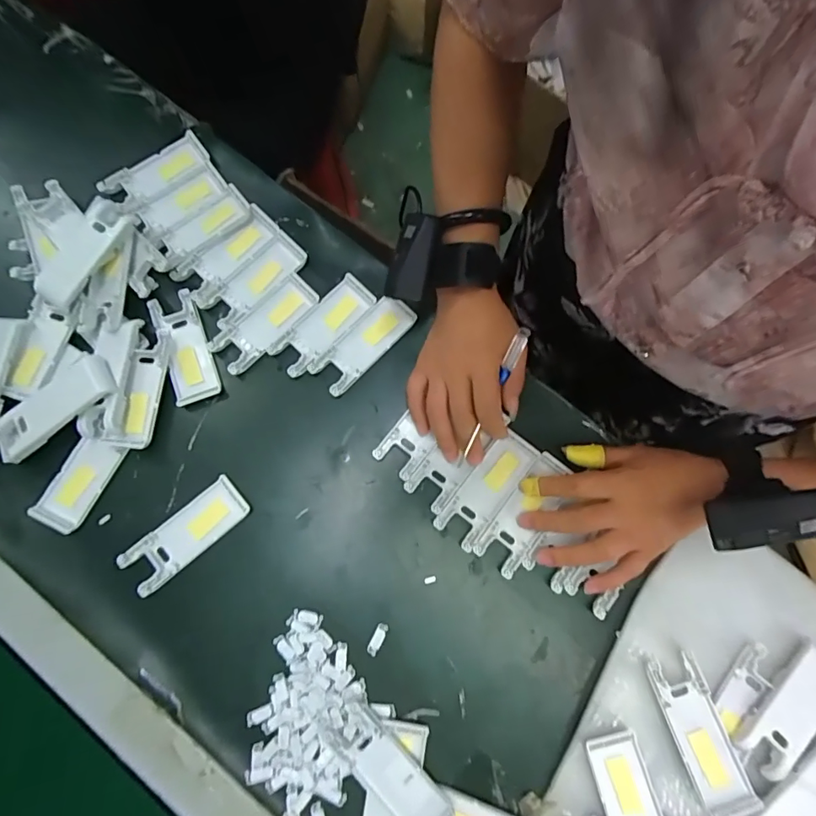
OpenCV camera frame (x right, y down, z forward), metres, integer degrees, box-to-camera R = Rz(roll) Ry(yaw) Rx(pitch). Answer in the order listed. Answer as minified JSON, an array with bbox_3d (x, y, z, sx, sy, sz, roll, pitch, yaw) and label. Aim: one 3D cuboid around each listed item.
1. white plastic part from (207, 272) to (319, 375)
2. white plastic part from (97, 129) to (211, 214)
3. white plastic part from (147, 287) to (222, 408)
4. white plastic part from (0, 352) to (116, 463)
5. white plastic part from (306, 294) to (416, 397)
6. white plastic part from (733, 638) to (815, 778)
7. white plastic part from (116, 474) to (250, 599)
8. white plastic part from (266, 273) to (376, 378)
[{"bbox_3d":[-0.132,-0.079,0.445,0.039,0.007,0.105,43,79,8],"label":"white plastic part"},{"bbox_3d":[-0.247,-0.231,0.470,0.101,0.012,0.044,-36,80,-9],"label":"white plastic part"},{"bbox_3d":[-0.203,-0.055,0.435,0.041,0.008,0.103,-20,78,-6],"label":"white plastic part"},{"bbox_3d":[-0.295,-0.001,0.397,0.107,0.011,0.040,-37,78,1],"label":"white plastic part"},{"bbox_3d":[-0.041,-0.060,0.438,0.040,0.008,0.102,44,79,8],"label":"white plastic part"},{"bbox_3d":[0.292,0.228,0.363,0.039,0.006,0.098,43,79,8],"label":"white plastic part"},{"bbox_3d":[-0.185,0.105,0.402,0.106,0.008,0.040,-40,81,-10],"label":"white plastic part"},{"bbox_3d":[-0.080,-0.079,0.444,0.105,0.008,0.039,-44,81,-10],"label":"white plastic part"}]

